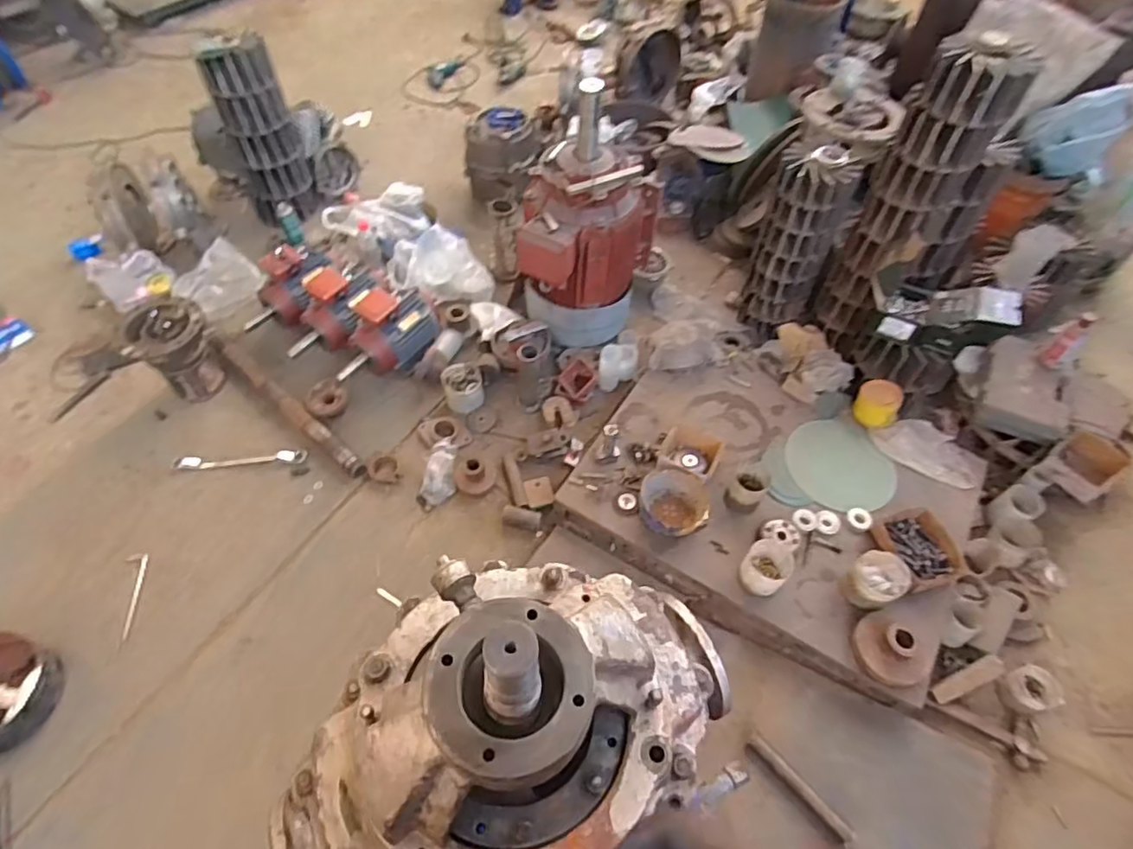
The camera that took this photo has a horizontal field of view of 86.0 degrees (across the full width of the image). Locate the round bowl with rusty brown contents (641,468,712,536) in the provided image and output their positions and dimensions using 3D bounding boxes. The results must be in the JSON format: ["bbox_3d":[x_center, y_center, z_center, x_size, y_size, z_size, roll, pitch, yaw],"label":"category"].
[{"bbox_3d":[0.272,0.195,1.549,0.167,0.073,0.166,0,55,-1],"label":"round bowl with rusty brown contents"}]

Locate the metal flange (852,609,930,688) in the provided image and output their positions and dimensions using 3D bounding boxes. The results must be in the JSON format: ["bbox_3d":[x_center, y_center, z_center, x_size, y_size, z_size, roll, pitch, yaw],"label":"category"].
[{"bbox_3d":[0.731,0.492,1.351,0.169,0.066,0.159,20,57,13],"label":"metal flange"}]

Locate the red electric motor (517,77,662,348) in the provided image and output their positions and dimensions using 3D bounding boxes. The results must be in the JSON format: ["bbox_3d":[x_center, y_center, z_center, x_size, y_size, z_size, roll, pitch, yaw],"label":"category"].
[{"bbox_3d":[0.062,-0.534,1.746,0.391,0.647,0.332,4,55,2],"label":"red electric motor"}]

